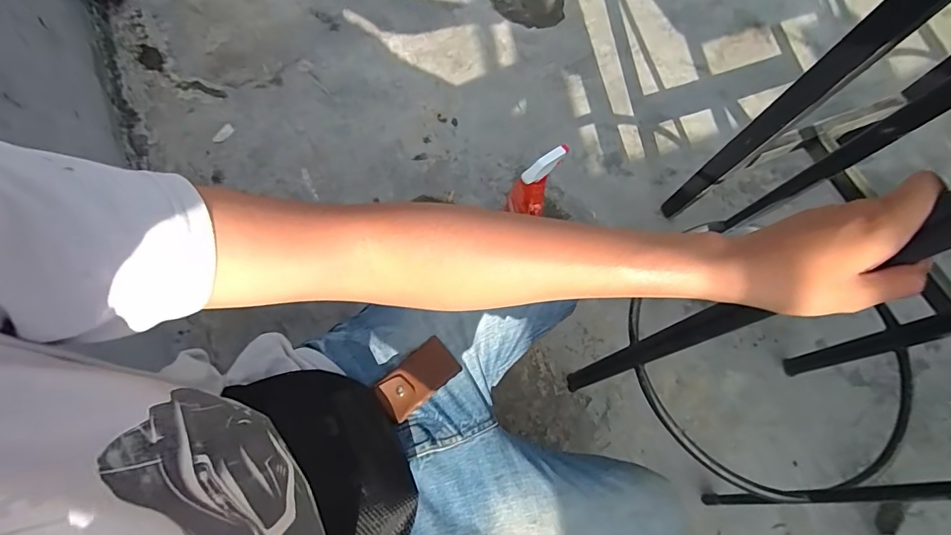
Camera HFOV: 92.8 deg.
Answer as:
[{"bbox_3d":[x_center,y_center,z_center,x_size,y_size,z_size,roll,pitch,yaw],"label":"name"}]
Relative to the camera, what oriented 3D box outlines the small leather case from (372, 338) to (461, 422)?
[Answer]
[{"bbox_3d":[-0.066,0.128,0.522,0.090,0.015,0.051,-39,75,-16],"label":"small leather case"}]

